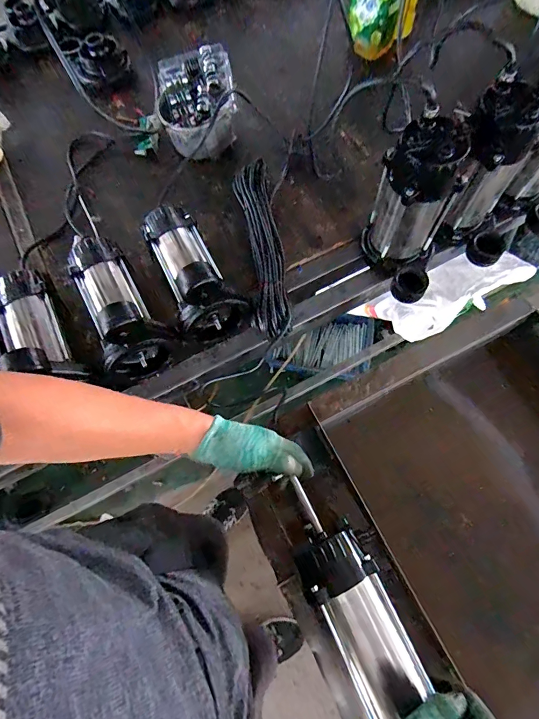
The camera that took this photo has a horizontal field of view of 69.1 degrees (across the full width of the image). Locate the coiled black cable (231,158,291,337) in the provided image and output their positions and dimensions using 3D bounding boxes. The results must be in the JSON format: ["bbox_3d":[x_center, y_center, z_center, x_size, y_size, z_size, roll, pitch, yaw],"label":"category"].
[{"bbox_3d":[-0.012,-0.199,0.689,0.062,0.036,0.358,-9,70,-1],"label":"coiled black cable"}]

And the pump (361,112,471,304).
[{"bbox_3d":[0.215,-0.209,0.589,0.108,0.218,0.151,4,71,4],"label":"pump"}]

